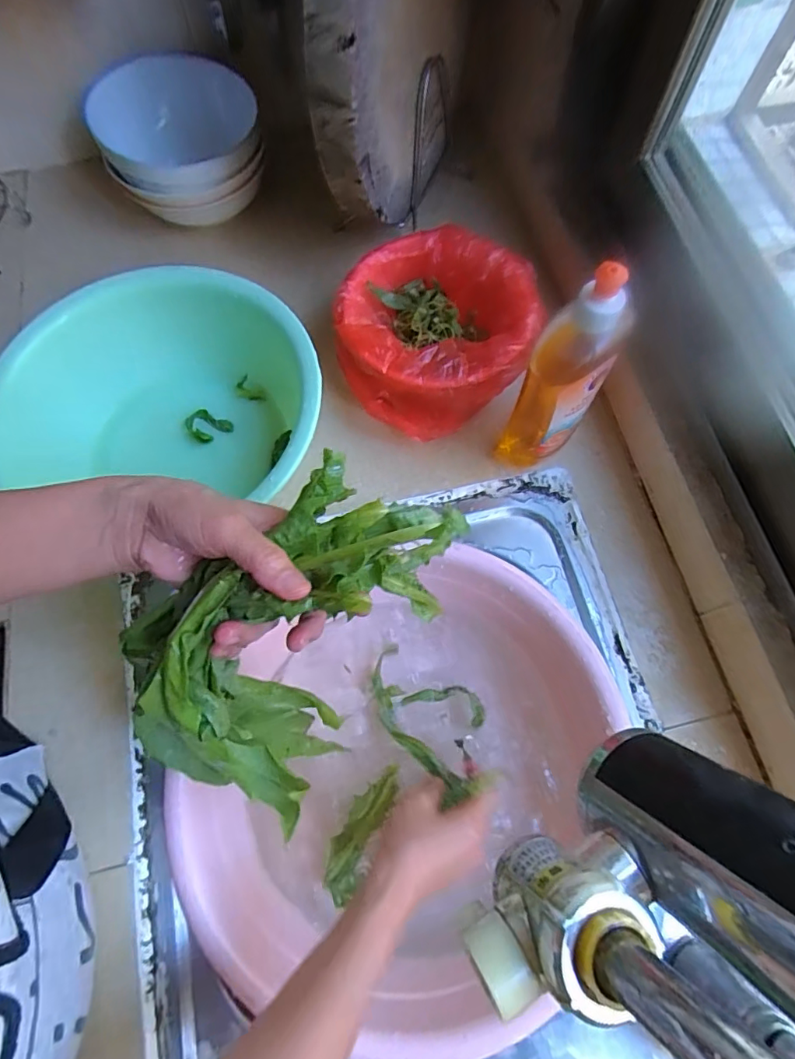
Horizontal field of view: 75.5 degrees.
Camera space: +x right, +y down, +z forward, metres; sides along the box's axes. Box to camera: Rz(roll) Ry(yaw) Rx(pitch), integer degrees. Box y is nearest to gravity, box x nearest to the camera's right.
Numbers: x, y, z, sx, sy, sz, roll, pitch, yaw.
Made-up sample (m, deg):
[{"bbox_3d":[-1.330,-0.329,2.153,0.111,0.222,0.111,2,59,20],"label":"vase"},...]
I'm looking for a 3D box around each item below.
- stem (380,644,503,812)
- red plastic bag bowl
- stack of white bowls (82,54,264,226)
[{"bbox_3d":[0.034,0.171,0.472,0.080,0.072,0.139,-42,75,-13],"label":"stem"},{"bbox_3d":[0.033,-0.186,0.492,0.177,0.080,0.175,0,71,1],"label":"red plastic bag bowl"},{"bbox_3d":[-0.236,-0.428,0.566,0.169,0.085,0.154,-16,71,-5],"label":"stack of white bowls"}]

